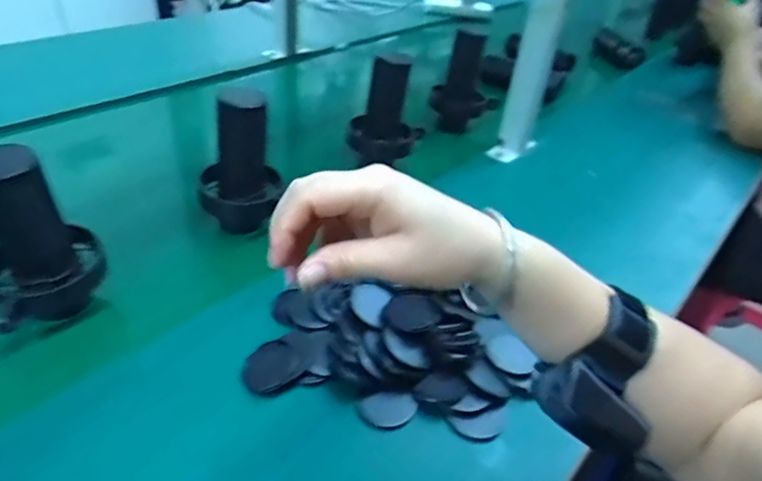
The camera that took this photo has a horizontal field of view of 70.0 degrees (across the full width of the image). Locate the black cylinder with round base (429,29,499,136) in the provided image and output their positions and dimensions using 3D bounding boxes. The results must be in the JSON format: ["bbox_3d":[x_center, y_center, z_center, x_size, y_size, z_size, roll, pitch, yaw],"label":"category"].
[{"bbox_3d":[0.148,-0.273,0.933,0.097,0.163,0.089,23,39,19],"label":"black cylinder with round base"}]

